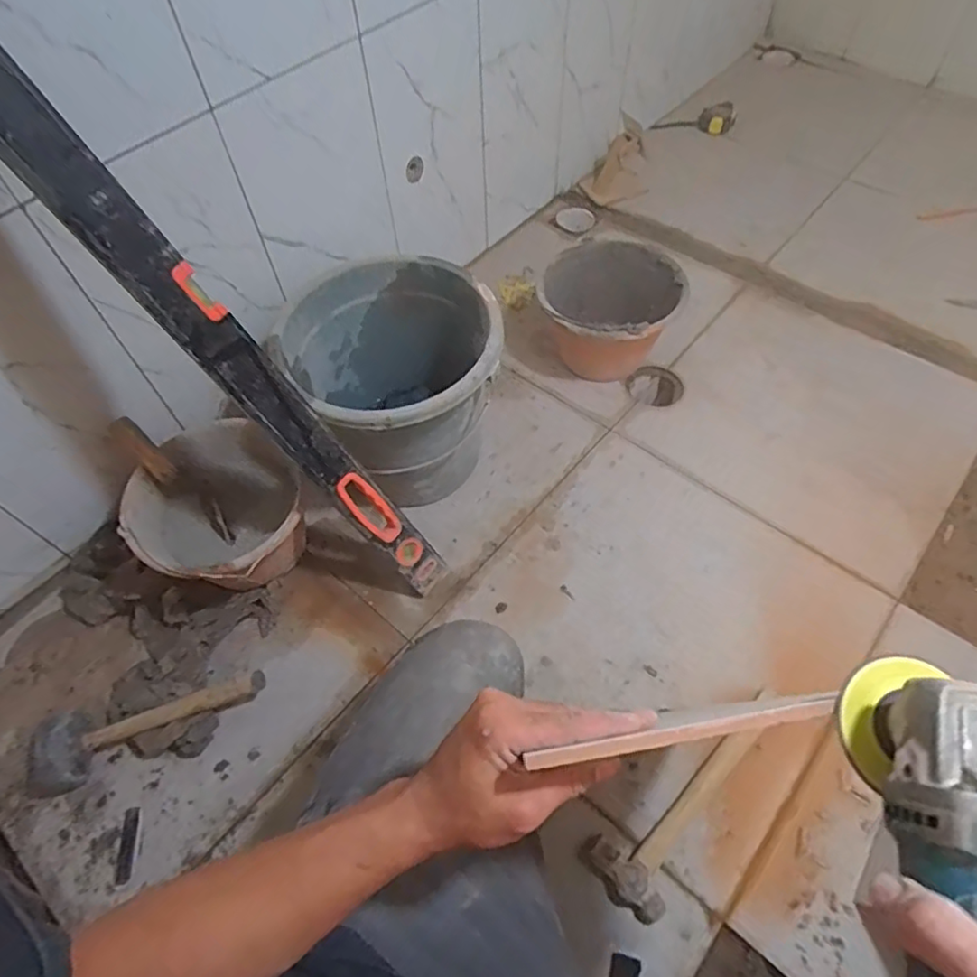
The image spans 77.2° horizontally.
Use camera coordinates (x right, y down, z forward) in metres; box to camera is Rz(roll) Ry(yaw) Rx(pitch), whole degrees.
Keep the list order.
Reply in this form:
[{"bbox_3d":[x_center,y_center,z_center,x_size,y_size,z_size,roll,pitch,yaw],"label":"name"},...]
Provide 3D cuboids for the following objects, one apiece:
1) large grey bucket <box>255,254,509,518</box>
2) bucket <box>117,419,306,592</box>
[{"bbox_3d":[-0.133,-0.149,0.935,0.296,0.258,0.297,-1,57,1],"label":"large grey bucket"},{"bbox_3d":[-0.383,0.044,0.906,0.261,0.160,0.223,33,64,20],"label":"bucket"}]

